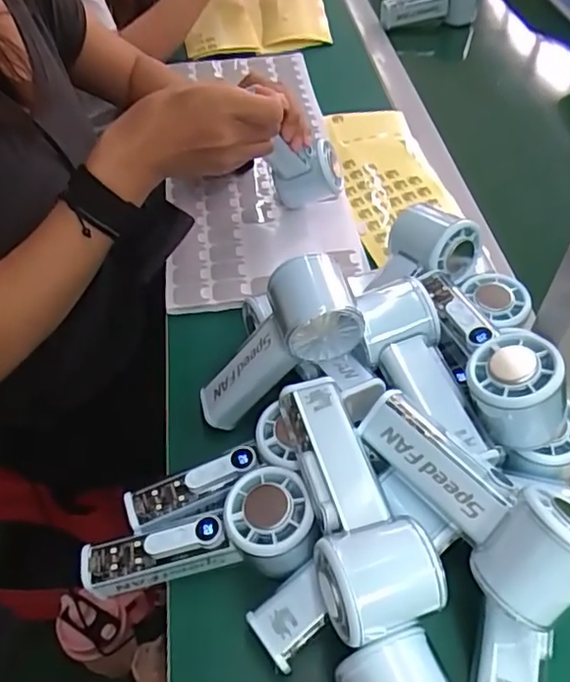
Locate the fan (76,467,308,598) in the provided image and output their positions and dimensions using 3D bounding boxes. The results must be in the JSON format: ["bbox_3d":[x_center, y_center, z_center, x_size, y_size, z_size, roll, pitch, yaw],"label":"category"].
[{"bbox_3d":[-0.053,0.131,0.393,0.150,0.043,0.053,-18,50,7],"label":"fan"}]

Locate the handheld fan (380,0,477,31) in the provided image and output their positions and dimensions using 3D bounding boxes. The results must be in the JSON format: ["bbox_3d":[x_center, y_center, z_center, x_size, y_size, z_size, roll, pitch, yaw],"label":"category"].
[{"bbox_3d":[0.221,-0.521,0.921,0.153,0.077,0.045,-11,50,-10],"label":"handheld fan"}]

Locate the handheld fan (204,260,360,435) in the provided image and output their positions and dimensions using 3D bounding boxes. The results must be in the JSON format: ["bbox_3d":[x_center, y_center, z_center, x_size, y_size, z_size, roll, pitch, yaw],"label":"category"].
[{"bbox_3d":[-0.008,0.008,0.445,0.059,0.153,0.055,20,37,-38],"label":"handheld fan"}]

